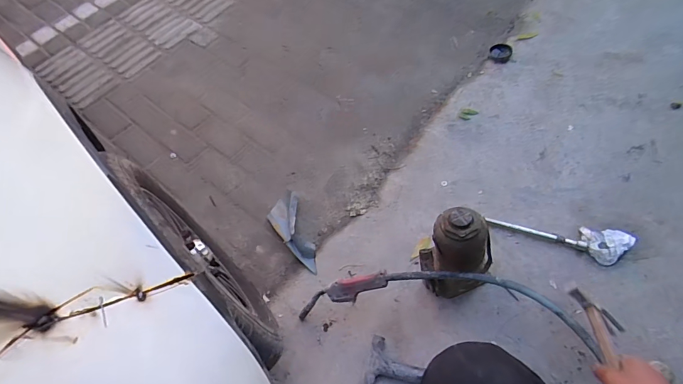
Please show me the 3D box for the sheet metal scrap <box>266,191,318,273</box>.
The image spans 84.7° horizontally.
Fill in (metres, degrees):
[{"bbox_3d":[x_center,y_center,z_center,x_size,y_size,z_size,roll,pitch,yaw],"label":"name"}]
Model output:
[{"bbox_3d":[-0.141,0.119,1.064,0.095,0.026,0.249,-18,62,-7],"label":"sheet metal scrap"}]

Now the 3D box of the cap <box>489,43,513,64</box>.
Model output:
[{"bbox_3d":[0.572,-0.503,1.344,0.075,0.020,0.089,29,66,17],"label":"cap"}]

